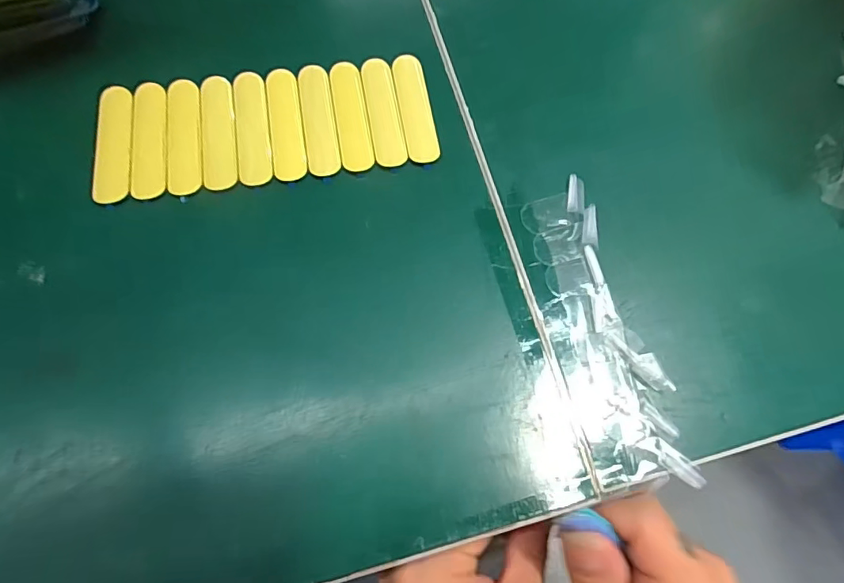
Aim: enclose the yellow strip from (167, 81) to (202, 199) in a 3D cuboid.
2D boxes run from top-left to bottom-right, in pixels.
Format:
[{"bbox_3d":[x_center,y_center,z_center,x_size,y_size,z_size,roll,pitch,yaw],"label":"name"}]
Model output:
[{"bbox_3d":[-0.111,-0.072,0.231,0.015,0.004,0.061,-8,70,-5],"label":"yellow strip"}]

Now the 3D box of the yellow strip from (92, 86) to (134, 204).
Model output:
[{"bbox_3d":[-0.141,-0.068,0.228,0.016,0.004,0.061,-8,70,-5],"label":"yellow strip"}]

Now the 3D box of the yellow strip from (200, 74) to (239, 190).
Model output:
[{"bbox_3d":[-0.095,-0.075,0.232,0.015,0.004,0.060,-9,70,-5],"label":"yellow strip"}]

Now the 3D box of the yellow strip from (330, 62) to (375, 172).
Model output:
[{"bbox_3d":[-0.034,-0.084,0.238,0.015,0.004,0.061,-8,70,-5],"label":"yellow strip"}]

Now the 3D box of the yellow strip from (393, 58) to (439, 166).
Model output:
[{"bbox_3d":[-0.003,-0.089,0.239,0.015,0.004,0.062,-8,70,-5],"label":"yellow strip"}]

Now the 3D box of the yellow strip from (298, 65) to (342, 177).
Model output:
[{"bbox_3d":[-0.049,-0.082,0.236,0.015,0.004,0.061,-9,70,-5],"label":"yellow strip"}]

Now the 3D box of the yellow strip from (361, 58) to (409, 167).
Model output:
[{"bbox_3d":[-0.018,-0.087,0.238,0.015,0.004,0.061,-9,70,-5],"label":"yellow strip"}]

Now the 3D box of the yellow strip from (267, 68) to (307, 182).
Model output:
[{"bbox_3d":[-0.064,-0.079,0.234,0.015,0.004,0.061,-8,70,-5],"label":"yellow strip"}]

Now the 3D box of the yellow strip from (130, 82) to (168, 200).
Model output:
[{"bbox_3d":[-0.126,-0.070,0.229,0.015,0.004,0.060,-7,70,-5],"label":"yellow strip"}]

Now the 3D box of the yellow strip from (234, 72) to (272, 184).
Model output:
[{"bbox_3d":[-0.080,-0.077,0.233,0.015,0.004,0.061,-8,70,-5],"label":"yellow strip"}]

